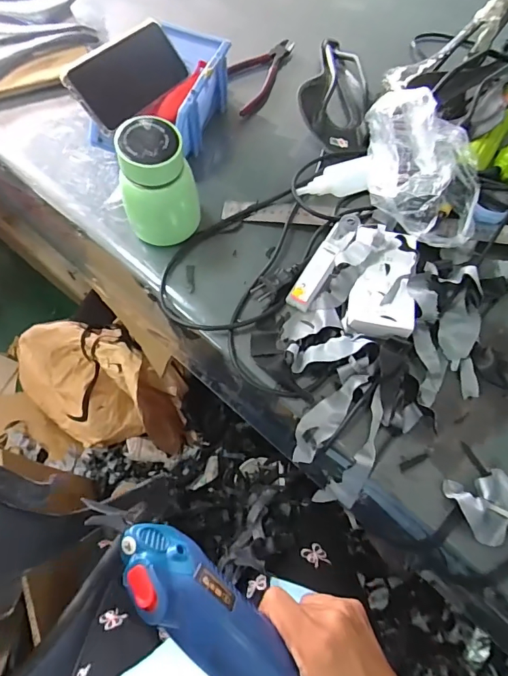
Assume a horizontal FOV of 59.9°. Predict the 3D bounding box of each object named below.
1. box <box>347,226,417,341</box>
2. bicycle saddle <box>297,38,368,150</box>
[{"bbox_3d":[0.135,-0.060,0.463,0.061,0.023,0.118,9,66,1],"label":"box"},{"bbox_3d":[0.107,-0.337,0.585,0.095,0.043,0.215,4,66,-1],"label":"bicycle saddle"}]

